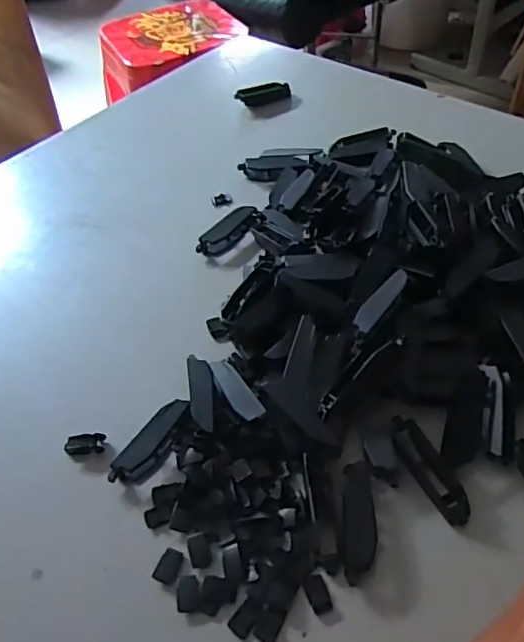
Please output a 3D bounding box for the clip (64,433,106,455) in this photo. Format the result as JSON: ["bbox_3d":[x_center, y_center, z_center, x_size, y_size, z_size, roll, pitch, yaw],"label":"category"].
[{"bbox_3d":[-0.127,0.088,0.406,0.028,0.010,0.011,-6,48,1],"label":"clip"}]

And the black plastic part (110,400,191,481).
[{"bbox_3d":[-0.076,0.084,0.392,0.018,0.014,0.069,23,55,24],"label":"black plastic part"}]

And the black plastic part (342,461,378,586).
[{"bbox_3d":[0.062,0.125,0.357,0.021,0.010,0.072,1,49,7],"label":"black plastic part"}]

